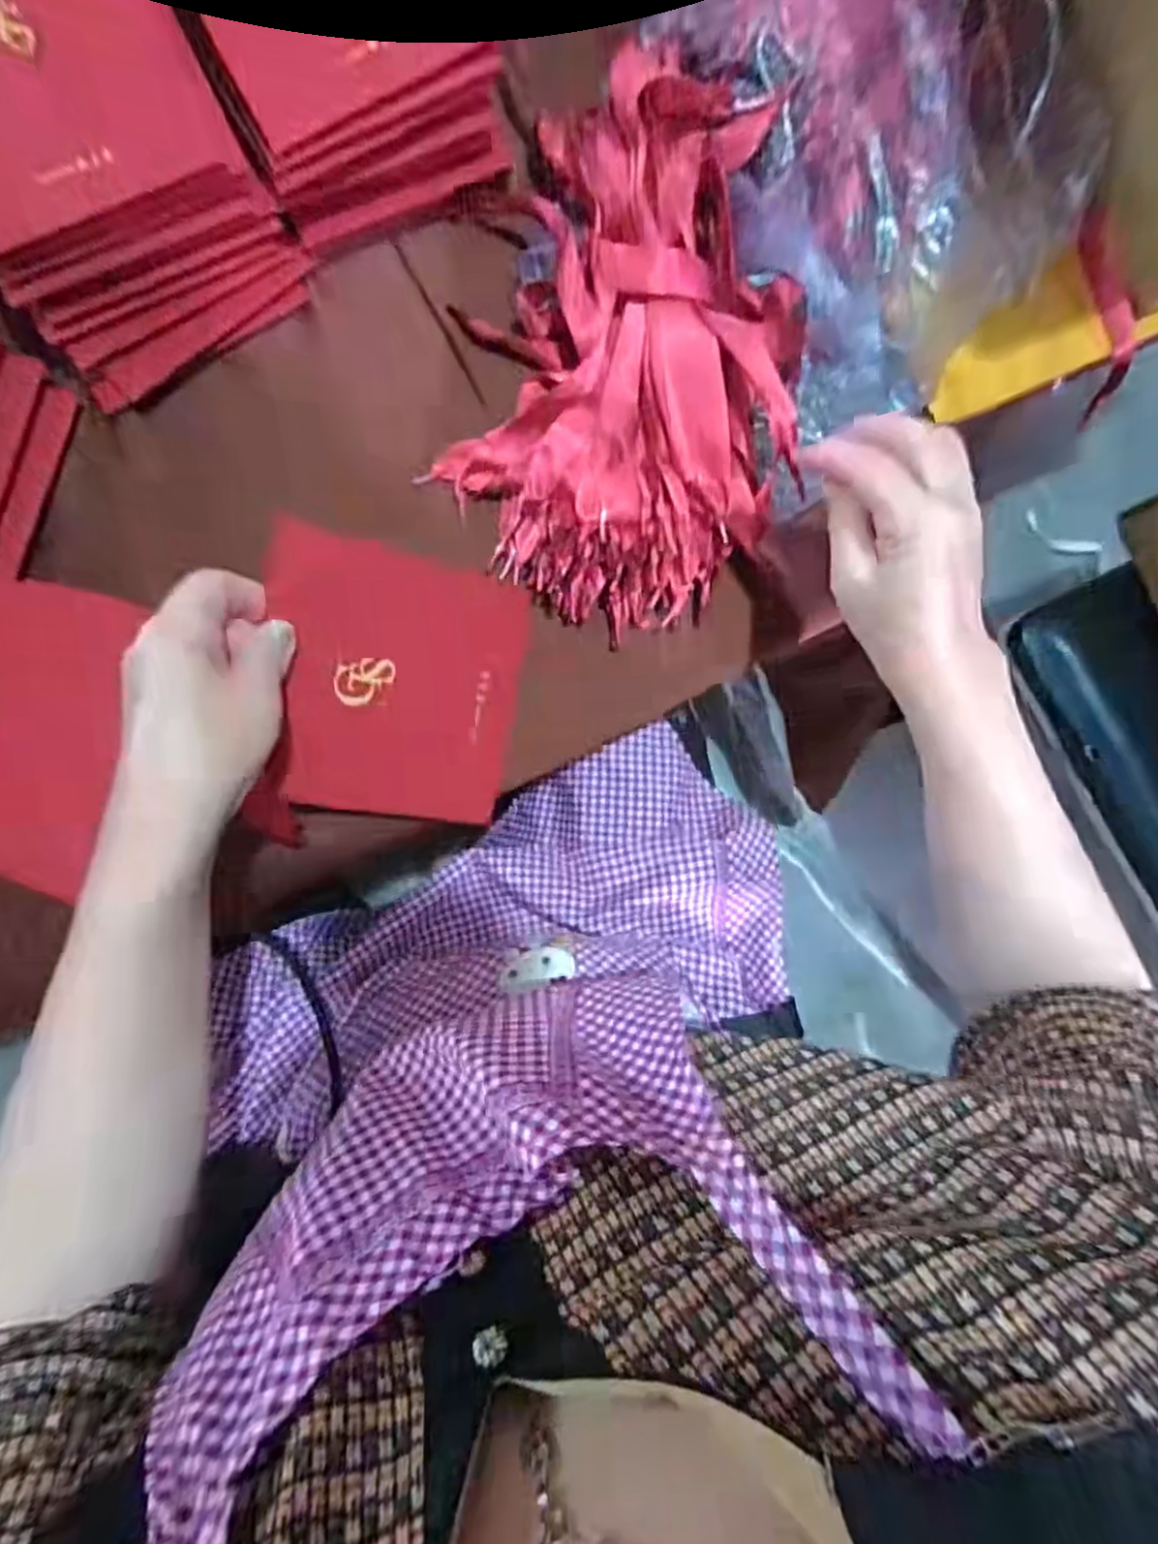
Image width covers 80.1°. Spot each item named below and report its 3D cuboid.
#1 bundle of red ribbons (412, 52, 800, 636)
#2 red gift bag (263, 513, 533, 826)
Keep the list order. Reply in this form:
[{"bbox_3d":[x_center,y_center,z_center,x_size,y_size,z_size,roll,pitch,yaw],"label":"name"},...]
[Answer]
[{"bbox_3d":[0.034,-0.243,0.408,0.195,0.067,0.310,9,83,-4],"label":"bundle of red ribbons"},{"bbox_3d":[-0.098,-0.048,0.374,0.137,0.006,0.140,9,93,-30],"label":"red gift bag"}]

